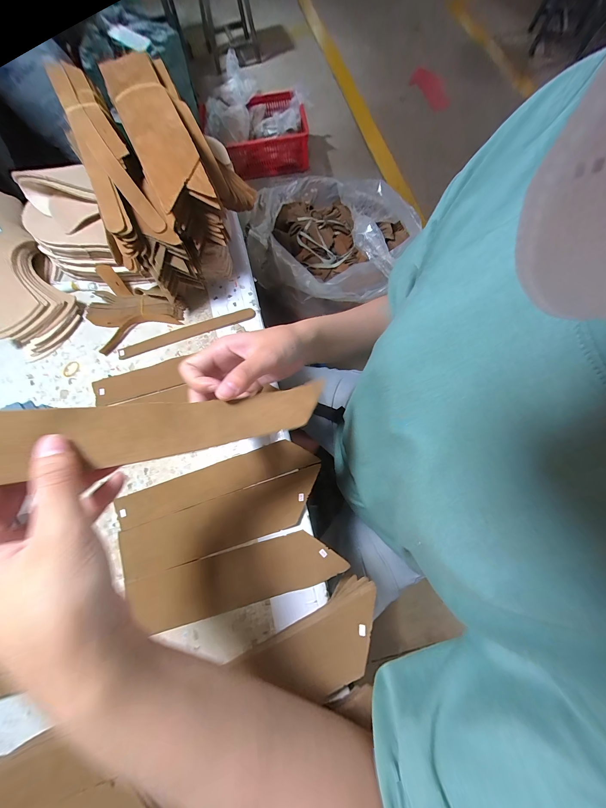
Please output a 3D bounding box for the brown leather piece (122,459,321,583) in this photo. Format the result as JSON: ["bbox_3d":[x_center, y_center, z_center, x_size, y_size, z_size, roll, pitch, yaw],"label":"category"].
[{"bbox_3d":[-0.089,0.132,0.315,0.228,0.008,0.054,-18,72,-4],"label":"brown leather piece"}]

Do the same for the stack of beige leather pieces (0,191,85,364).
[{"bbox_3d":[-0.425,-0.201,0.404,0.113,0.070,0.277,-37,74,-9],"label":"stack of beige leather pieces"}]

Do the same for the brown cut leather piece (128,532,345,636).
[{"bbox_3d":[-0.071,0.186,0.300,0.221,0.009,0.055,-16,72,-3],"label":"brown cut leather piece"}]

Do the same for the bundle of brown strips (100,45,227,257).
[{"bbox_3d":[-0.160,-0.289,0.328,0.057,0.081,0.224,-26,73,-6],"label":"bundle of brown strips"}]

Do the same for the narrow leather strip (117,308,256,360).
[{"bbox_3d":[-0.163,-0.101,0.393,0.193,0.004,0.020,-19,72,-4],"label":"narrow leather strip"}]

